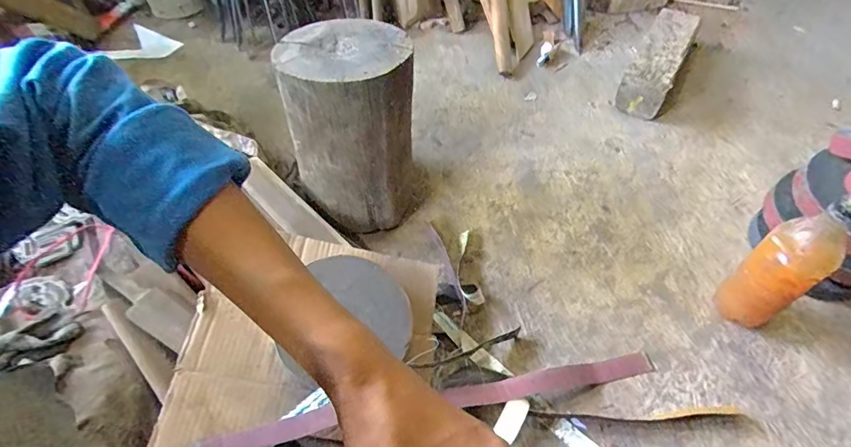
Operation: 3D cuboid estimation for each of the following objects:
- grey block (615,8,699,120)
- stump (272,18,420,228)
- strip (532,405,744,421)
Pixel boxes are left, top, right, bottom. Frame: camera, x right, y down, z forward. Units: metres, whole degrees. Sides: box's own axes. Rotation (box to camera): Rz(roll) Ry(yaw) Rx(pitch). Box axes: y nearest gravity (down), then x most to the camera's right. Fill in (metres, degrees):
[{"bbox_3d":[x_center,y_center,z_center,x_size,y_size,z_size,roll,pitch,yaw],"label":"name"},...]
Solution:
[{"bbox_3d":[0.537,-0.371,1.066,0.096,0.107,0.315,26,56,19],"label":"grey block"},{"bbox_3d":[-0.122,-0.162,0.790,0.196,0.292,0.225,-7,52,-6],"label":"stump"},{"bbox_3d":[0.295,0.264,0.640,0.294,0.018,0.017,-2,52,-2],"label":"strip"}]

